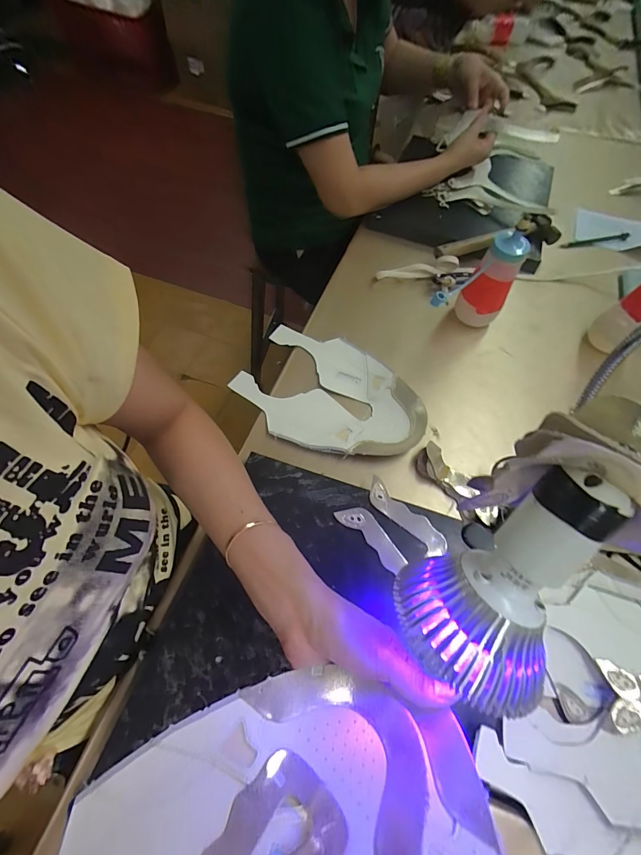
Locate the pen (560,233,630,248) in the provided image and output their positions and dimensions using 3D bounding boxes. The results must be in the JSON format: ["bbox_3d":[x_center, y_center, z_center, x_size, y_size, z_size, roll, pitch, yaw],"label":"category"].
[{"bbox_3d":[0.505,-0.342,0.661,0.142,0.007,0.016,-10,63,-6],"label":"pen"}]

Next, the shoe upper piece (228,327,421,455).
[{"bbox_3d":[0.015,-0.043,0.484,0.245,0.015,0.171,28,65,13],"label":"shoe upper piece"}]

